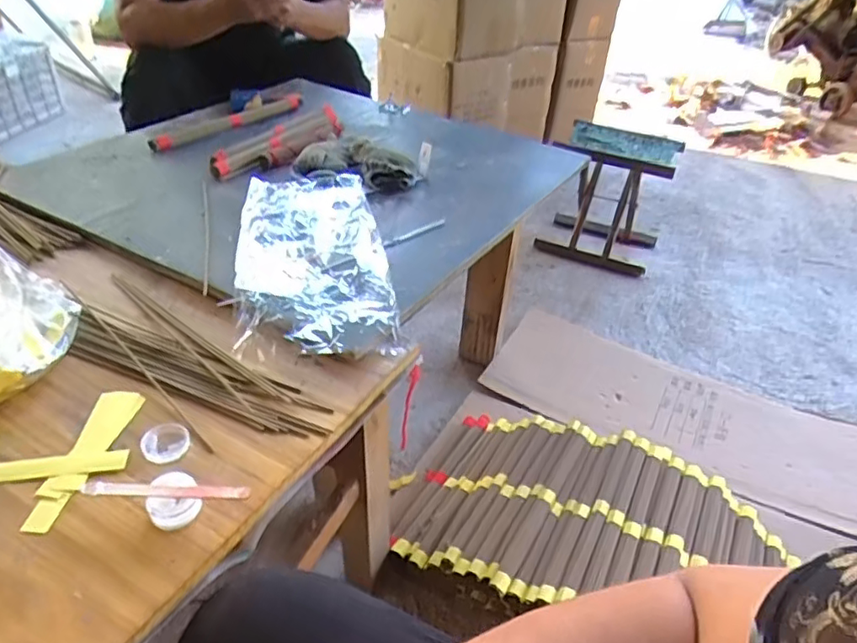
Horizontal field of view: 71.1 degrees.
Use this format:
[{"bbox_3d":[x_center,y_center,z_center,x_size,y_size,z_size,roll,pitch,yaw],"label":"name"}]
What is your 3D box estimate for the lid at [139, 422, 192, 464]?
[{"bbox_3d":[-0.226,0.103,0.515,0.039,0.006,0.038,3,37,-2],"label":"lid"}]

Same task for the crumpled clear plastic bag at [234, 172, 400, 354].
[{"bbox_3d":[-0.145,-0.091,0.749,0.171,0.036,0.385,-4,38,-11],"label":"crumpled clear plastic bag"}]

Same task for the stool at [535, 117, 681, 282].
[{"bbox_3d":[0.487,-0.360,1.669,0.340,0.314,0.296,14,37,14],"label":"stool"}]

